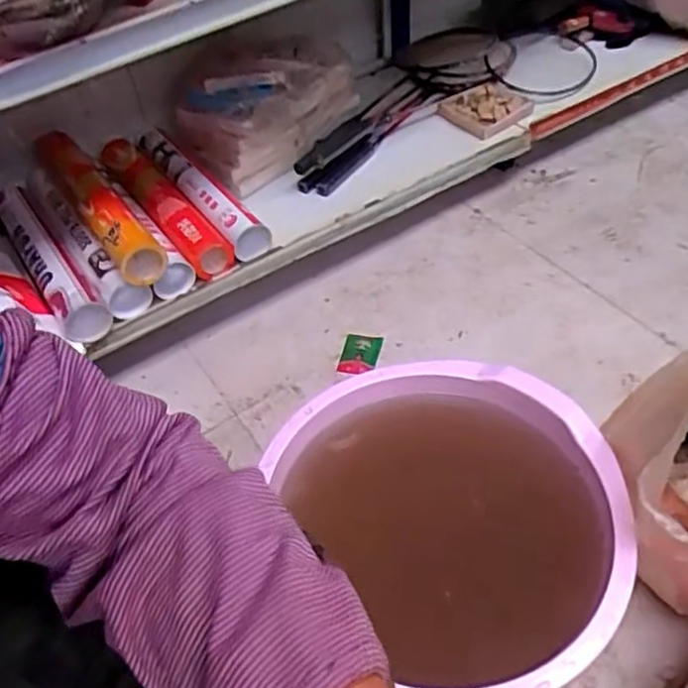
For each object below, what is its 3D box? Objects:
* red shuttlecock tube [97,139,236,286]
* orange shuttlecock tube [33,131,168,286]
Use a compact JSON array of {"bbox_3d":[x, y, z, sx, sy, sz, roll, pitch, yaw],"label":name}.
[{"bbox_3d":[-0.296,-0.227,1.090,0.069,0.085,0.343,-33,52,-22],"label":"red shuttlecock tube"},{"bbox_3d":[-0.381,-0.216,1.025,0.066,0.072,0.362,-30,51,-20],"label":"orange shuttlecock tube"}]

